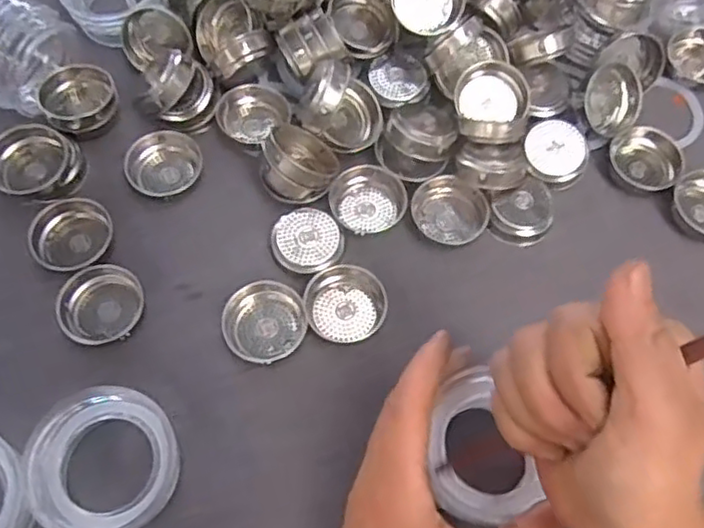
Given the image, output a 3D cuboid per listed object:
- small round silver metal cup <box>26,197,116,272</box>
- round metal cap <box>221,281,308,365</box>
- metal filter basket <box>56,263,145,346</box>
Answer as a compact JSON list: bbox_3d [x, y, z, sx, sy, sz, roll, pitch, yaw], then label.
[{"bbox_3d":[-0.160,-0.016,0.386,0.043,0.016,0.045,1,65,-1],"label":"small round silver metal cup"},{"bbox_3d":[-0.047,0.031,0.364,0.044,0.016,0.041,1,65,-1],"label":"round metal cap"},{"bbox_3d":[-0.138,0.023,0.369,0.042,0.014,0.042,-10,66,-6],"label":"metal filter basket"}]

